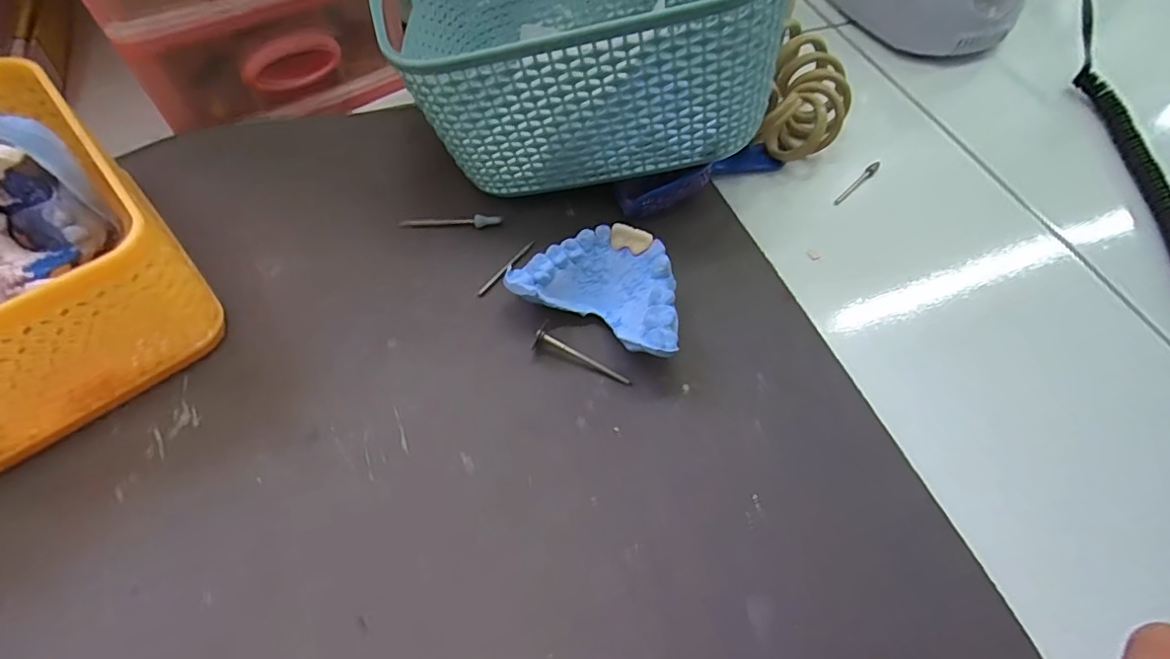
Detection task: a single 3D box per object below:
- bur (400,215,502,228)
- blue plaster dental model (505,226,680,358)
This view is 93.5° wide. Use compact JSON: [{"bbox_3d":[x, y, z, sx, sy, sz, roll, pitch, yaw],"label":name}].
[{"bbox_3d":[-0.066,-0.054,0.271,0.049,0.005,0.006,4,58,-2],"label":"bur"},{"bbox_3d":[0.009,-0.016,0.242,0.072,0.025,0.049,25,60,11],"label":"blue plaster dental model"}]

